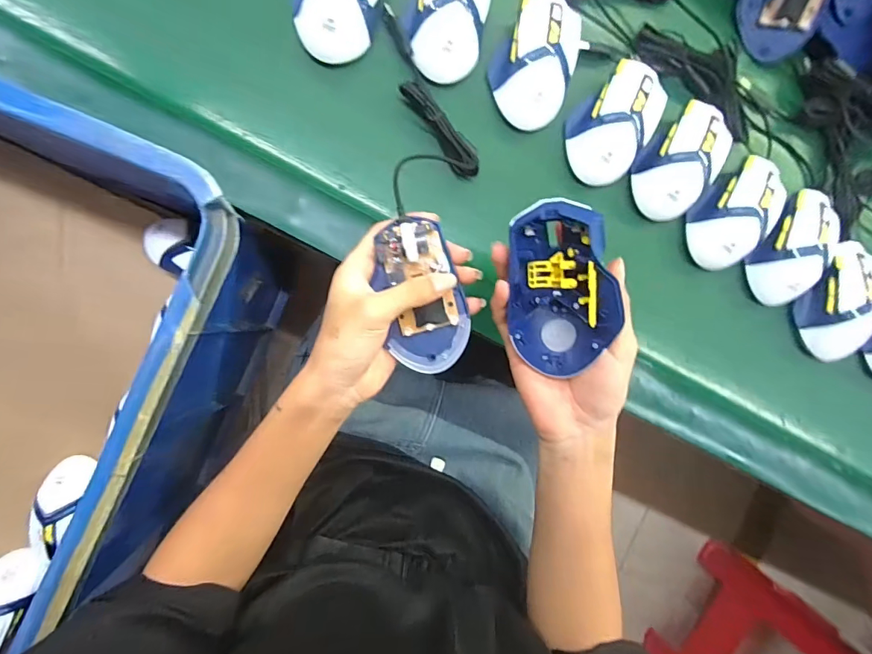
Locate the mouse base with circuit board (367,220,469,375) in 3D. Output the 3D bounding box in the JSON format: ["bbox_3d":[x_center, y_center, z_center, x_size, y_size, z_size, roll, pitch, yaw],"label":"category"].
[{"bbox_3d":[-0.009,-0.021,0.321,0.056,0.023,0.110,-14,101,-7],"label":"mouse base with circuit board"}]

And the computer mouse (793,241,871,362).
[{"bbox_3d":[0.418,-0.028,0.446,0.069,0.039,0.119,14,89,-8],"label":"computer mouse"}]

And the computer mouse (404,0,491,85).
[{"bbox_3d":[0.012,-0.285,0.390,0.068,0.034,0.113,10,90,-8],"label":"computer mouse"}]

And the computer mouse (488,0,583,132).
[{"bbox_3d":[0.093,-0.250,0.405,0.073,0.034,0.113,14,89,-7],"label":"computer mouse"}]

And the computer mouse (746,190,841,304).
[{"bbox_3d":[0.368,-0.083,0.443,0.067,0.034,0.120,31,87,-7],"label":"computer mouse"}]

